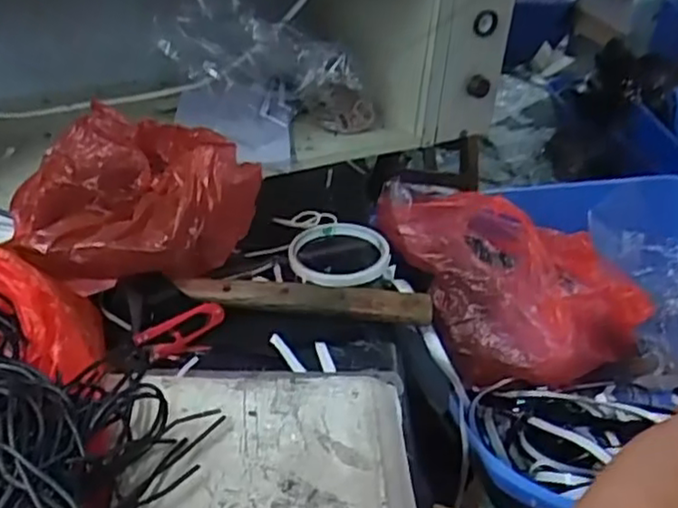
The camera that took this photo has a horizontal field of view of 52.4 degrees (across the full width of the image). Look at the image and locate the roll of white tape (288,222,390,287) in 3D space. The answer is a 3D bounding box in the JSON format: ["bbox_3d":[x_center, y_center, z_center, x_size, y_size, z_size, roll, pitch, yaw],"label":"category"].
[{"bbox_3d":[-0.001,-0.005,0.596,0.083,0.018,0.085,3,34,-2],"label":"roll of white tape"}]

